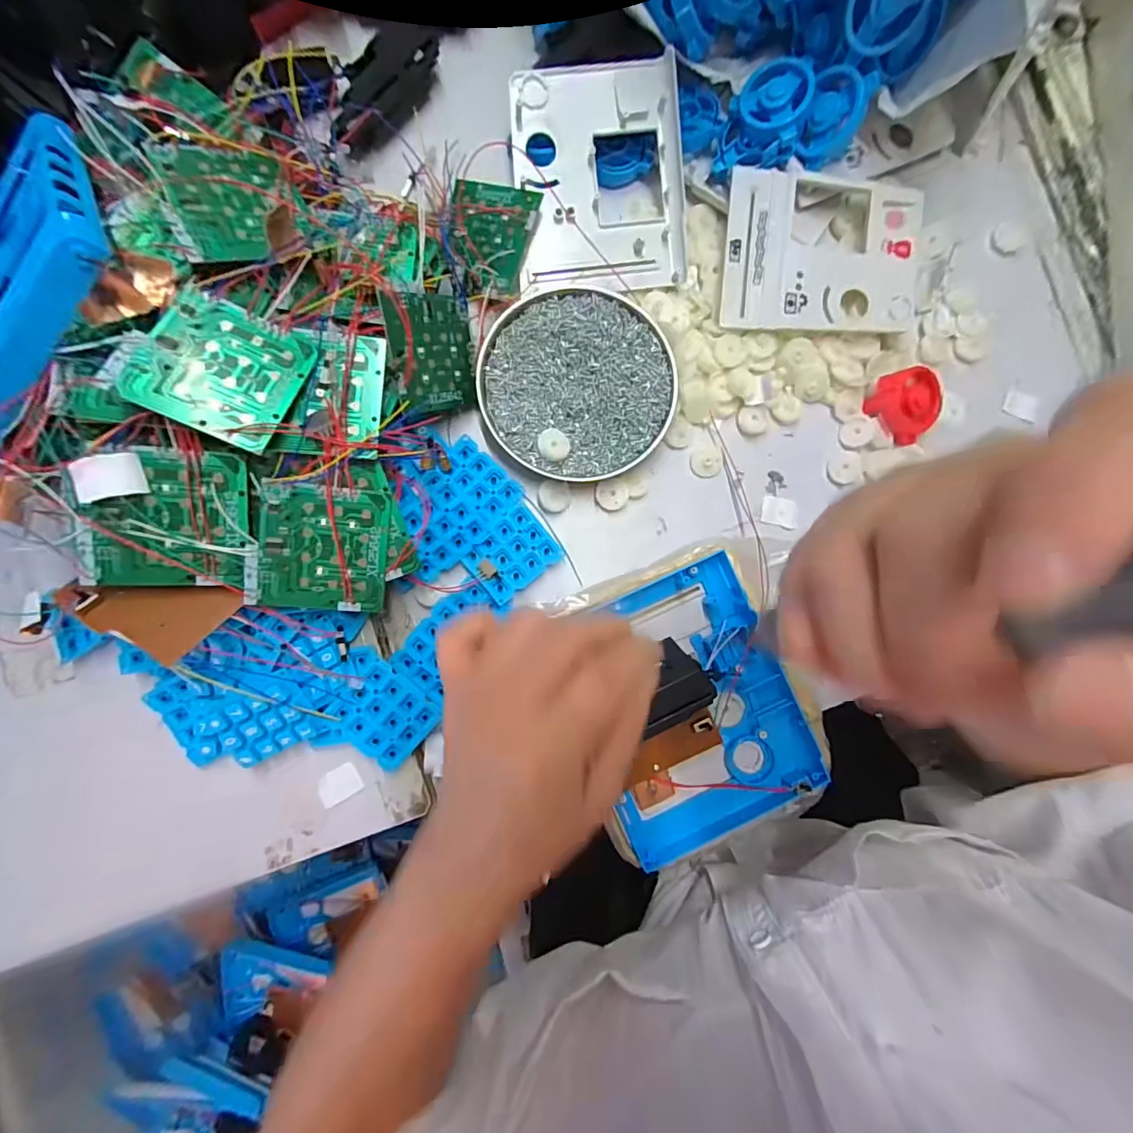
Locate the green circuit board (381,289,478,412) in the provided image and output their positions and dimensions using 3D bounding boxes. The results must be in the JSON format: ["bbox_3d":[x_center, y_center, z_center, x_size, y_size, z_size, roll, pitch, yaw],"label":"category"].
[{"bbox_3d":[-0.084,-0.136,0.310,0.004,0.071,0.068,10,117,28],"label":"green circuit board"}]

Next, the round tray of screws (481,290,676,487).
[{"bbox_3d":[0.008,-0.129,0.343,0.133,0.017,0.128,0,87,-4],"label":"round tray of screws"}]

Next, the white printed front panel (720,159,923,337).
[{"bbox_3d":[0.185,-0.225,0.348,0.144,0.017,0.111,1,87,-4],"label":"white printed front panel"}]

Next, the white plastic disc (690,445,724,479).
[{"bbox_3d":[0.104,-0.078,0.357,0.024,0.004,0.023,0,87,-4],"label":"white plastic disc"}]

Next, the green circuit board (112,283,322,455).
[{"bbox_3d":[-0.177,-0.102,0.248,0.067,0.004,0.070,24,68,-17],"label":"green circuit board"}]

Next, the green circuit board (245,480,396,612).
[{"bbox_3d":[-0.143,-0.010,0.279,0.073,0.005,0.072,5,100,-15],"label":"green circuit board"}]

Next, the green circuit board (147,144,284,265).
[{"bbox_3d":[-0.188,-0.204,0.270,0.060,0.004,0.071,-21,85,-30],"label":"green circuit board"}]

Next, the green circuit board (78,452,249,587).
[{"bbox_3d":[-0.211,-0.024,0.254,0.070,0.005,0.072,3,100,-21],"label":"green circuit board"}]

